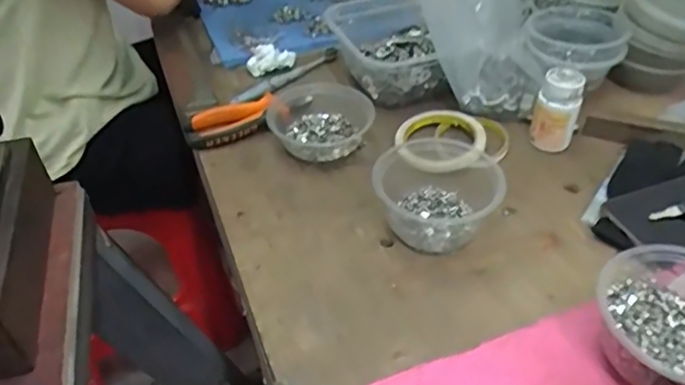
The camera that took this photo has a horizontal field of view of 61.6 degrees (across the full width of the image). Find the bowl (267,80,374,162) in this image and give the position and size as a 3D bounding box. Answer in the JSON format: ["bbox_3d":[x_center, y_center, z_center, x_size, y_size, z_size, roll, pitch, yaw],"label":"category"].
[{"bbox_3d":[-0.028,-0.082,0.639,0.110,0.044,0.122,-15,43,-11],"label":"bowl"}]

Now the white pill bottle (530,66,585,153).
[{"bbox_3d":[0.225,-0.084,0.604,0.043,0.081,0.040,13,45,18],"label":"white pill bottle"}]

